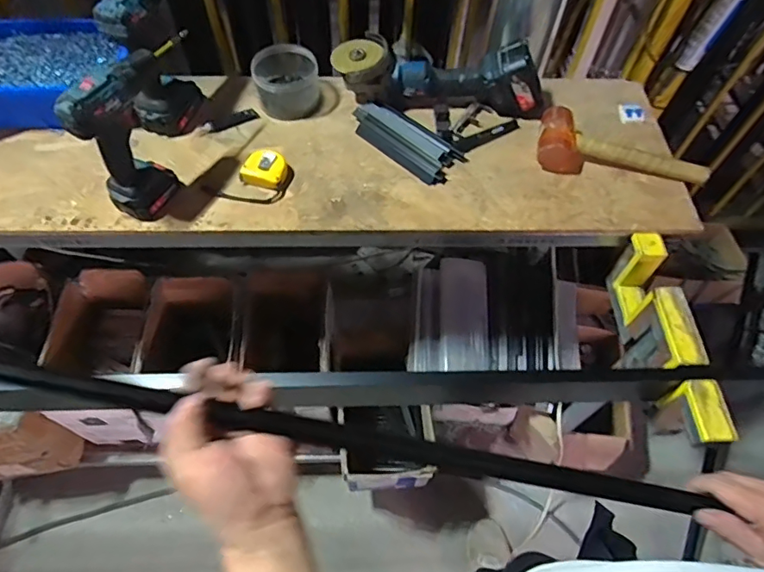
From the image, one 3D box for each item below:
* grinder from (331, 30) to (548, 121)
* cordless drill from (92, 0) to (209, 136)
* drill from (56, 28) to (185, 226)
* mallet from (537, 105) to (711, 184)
[{"bbox_3d":[0.106,-0.370,0.907,0.387,0.113,0.098,6,59,1],"label":"grinder"},{"bbox_3d":[-0.359,-0.380,0.839,0.086,0.222,0.155,15,60,6],"label":"cordless drill"},{"bbox_3d":[-0.351,-0.231,0.756,0.071,0.216,0.189,15,60,7],"label":"drill"},{"bbox_3d":[0.394,-0.210,0.851,0.284,0.058,0.108,25,61,12],"label":"mallet"}]

